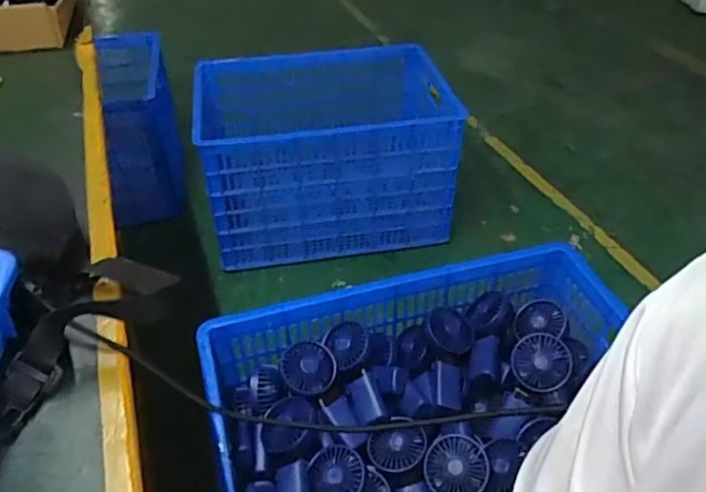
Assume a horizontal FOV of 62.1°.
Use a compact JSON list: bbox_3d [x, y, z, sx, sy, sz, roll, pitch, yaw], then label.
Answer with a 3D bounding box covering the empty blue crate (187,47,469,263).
[{"bbox_3d":[-0.071,-0.253,1.633,0.642,0.393,0.426,-5,41,-6],"label":"empty blue crate"}]

